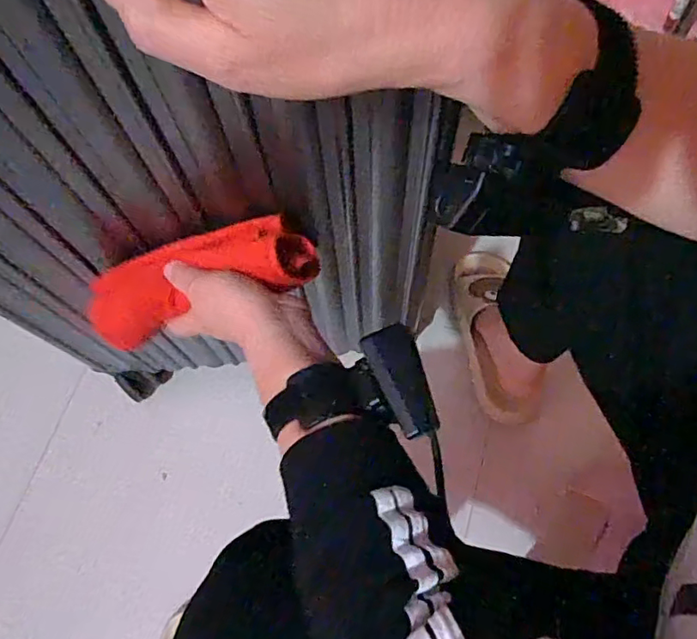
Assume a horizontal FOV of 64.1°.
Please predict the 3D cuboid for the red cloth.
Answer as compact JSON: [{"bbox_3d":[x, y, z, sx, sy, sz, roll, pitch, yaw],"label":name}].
[{"bbox_3d":[-0.121,-0.029,0.443,0.192,0.044,0.058,-18,67,19],"label":"red cloth"}]

